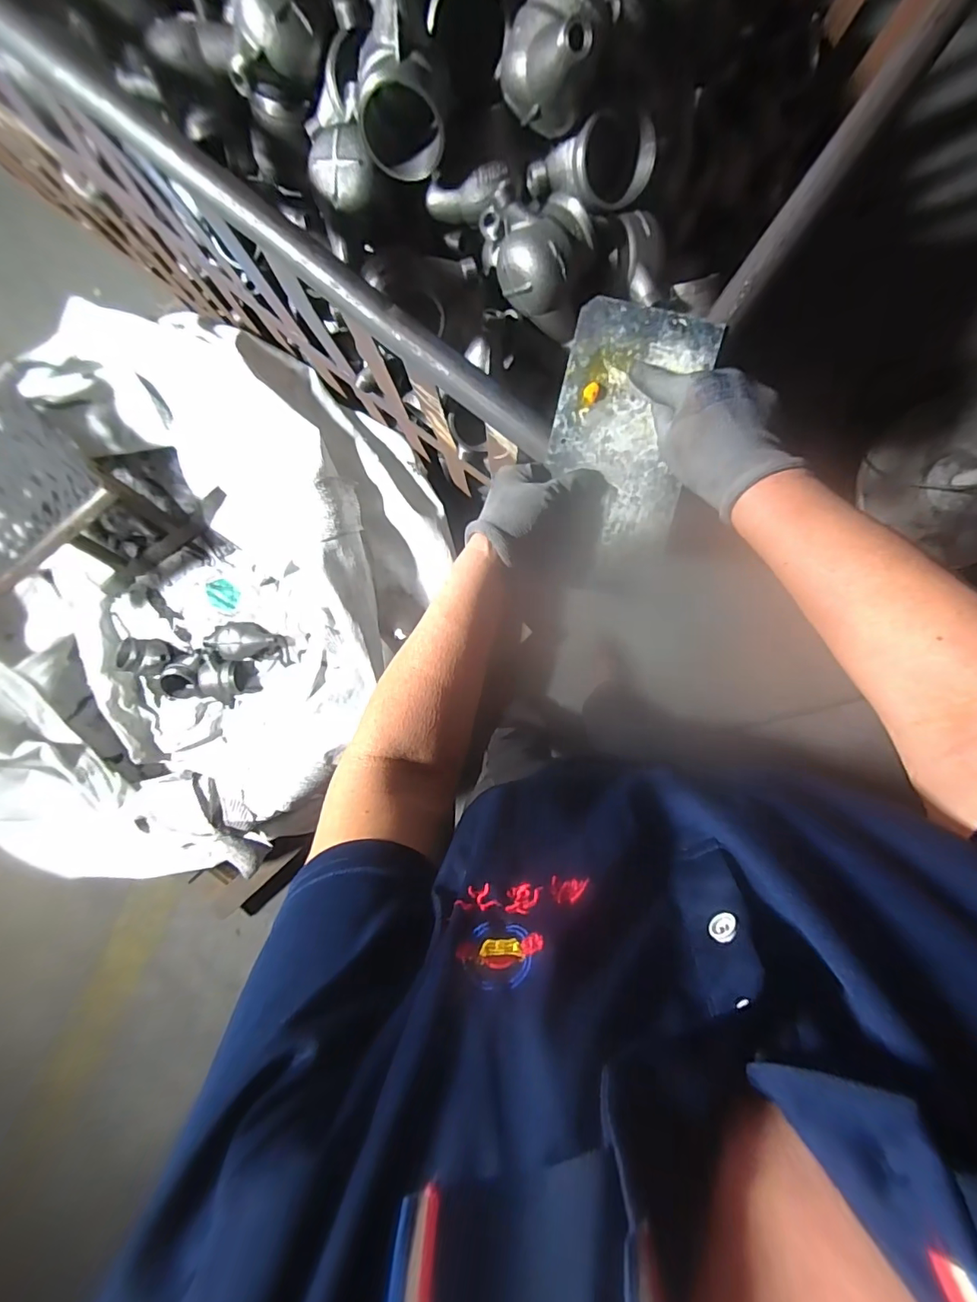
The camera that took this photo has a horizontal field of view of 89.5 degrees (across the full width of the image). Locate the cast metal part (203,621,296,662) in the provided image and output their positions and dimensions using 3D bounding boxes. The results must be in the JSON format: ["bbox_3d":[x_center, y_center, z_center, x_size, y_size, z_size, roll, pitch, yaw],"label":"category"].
[{"bbox_3d":[-0.544,-0.016,1.122,0.182,0.066,0.092,1,97,-20],"label":"cast metal part"}]

